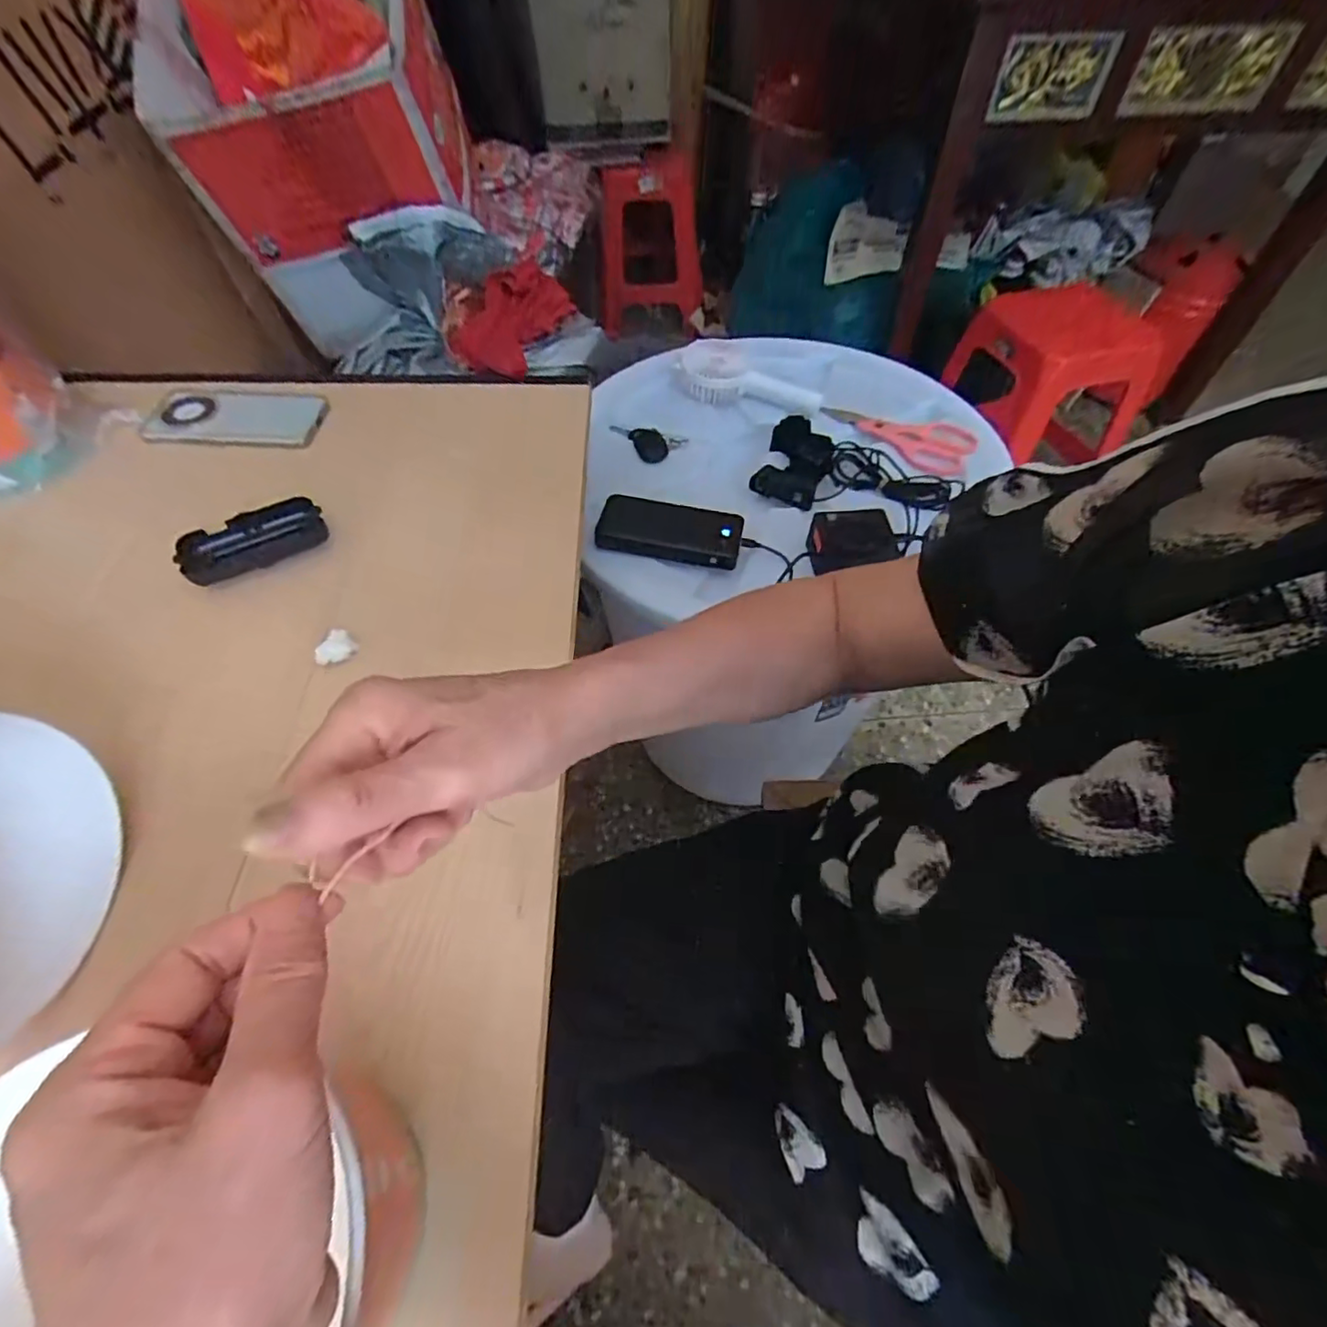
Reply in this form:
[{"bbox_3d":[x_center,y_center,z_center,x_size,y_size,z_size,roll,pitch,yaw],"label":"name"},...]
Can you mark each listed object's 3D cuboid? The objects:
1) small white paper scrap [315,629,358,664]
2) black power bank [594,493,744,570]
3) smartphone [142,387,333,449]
[{"bbox_3d":[-0.247,-0.011,0.449,0.013,0.018,0.029,32,62,21],"label":"small white paper scrap"},{"bbox_3d":[0.008,-0.146,0.660,0.152,0.030,0.075,8,56,7],"label":"black power bank"},{"bbox_3d":[-0.437,-0.253,0.613,0.165,0.013,0.080,2,61,-4],"label":"smartphone"}]

